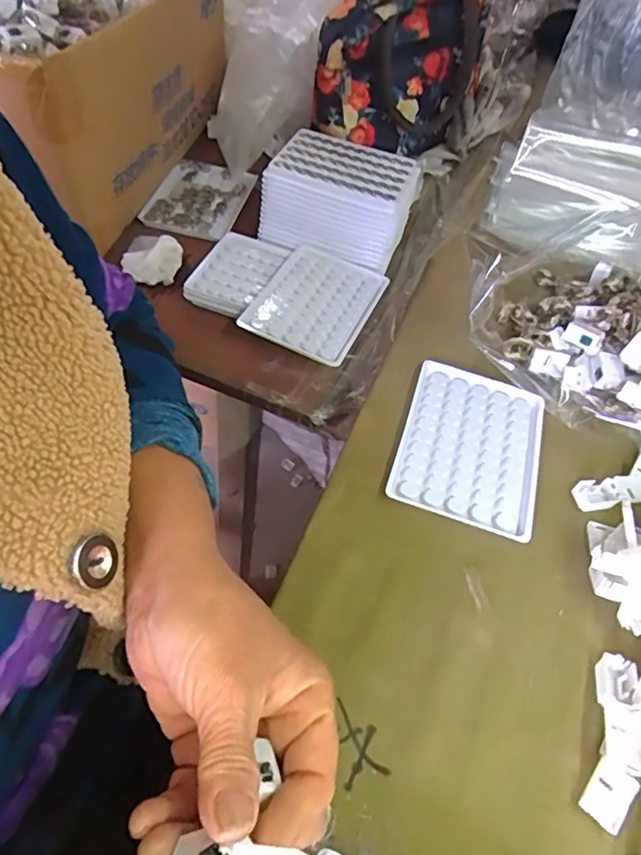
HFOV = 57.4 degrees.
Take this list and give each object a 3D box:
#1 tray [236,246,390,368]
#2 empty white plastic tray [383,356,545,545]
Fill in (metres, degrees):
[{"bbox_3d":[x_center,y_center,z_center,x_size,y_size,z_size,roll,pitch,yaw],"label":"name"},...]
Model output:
[{"bbox_3d":[-0.006,-0.110,0.518,0.096,0.016,0.120,23,53,9],"label":"tray"},{"bbox_3d":[0.105,0.011,0.409,0.094,0.012,0.123,18,52,6],"label":"empty white plastic tray"}]

